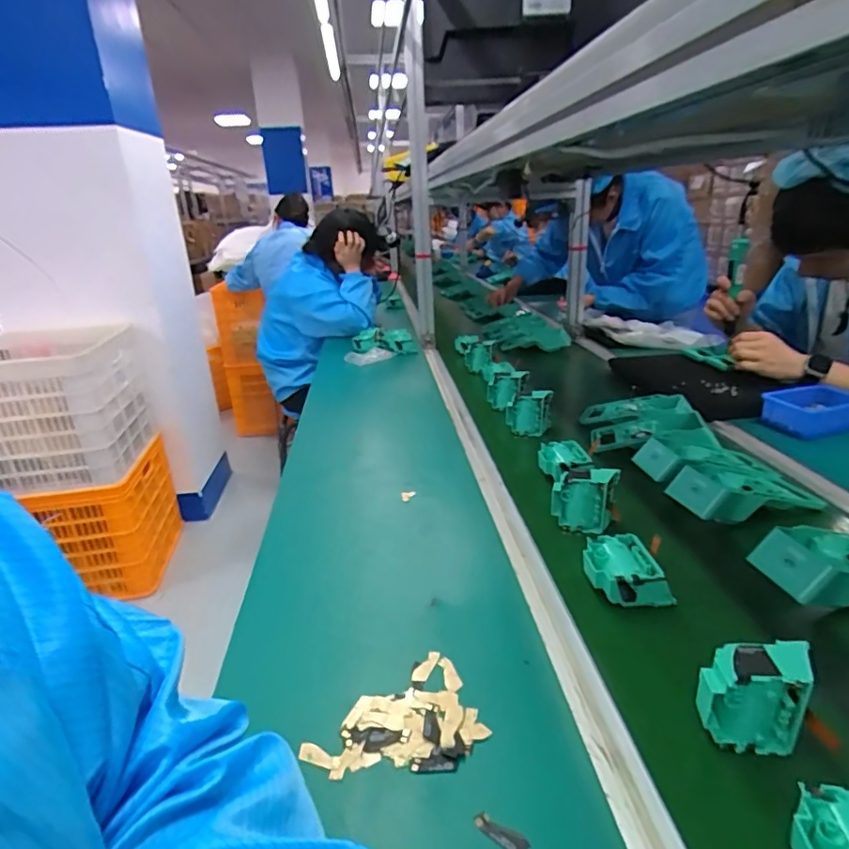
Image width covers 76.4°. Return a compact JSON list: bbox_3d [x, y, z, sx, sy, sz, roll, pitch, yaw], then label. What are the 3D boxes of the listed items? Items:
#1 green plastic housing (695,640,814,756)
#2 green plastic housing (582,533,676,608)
[{"bbox_3d":[0.243,0.202,0.402,0.071,0.073,0.033,0,21,7],"label":"green plastic housing"},{"bbox_3d":[0.207,0.153,0.567,0.066,0.034,0.080,-8,21,-13],"label":"green plastic housing"}]

